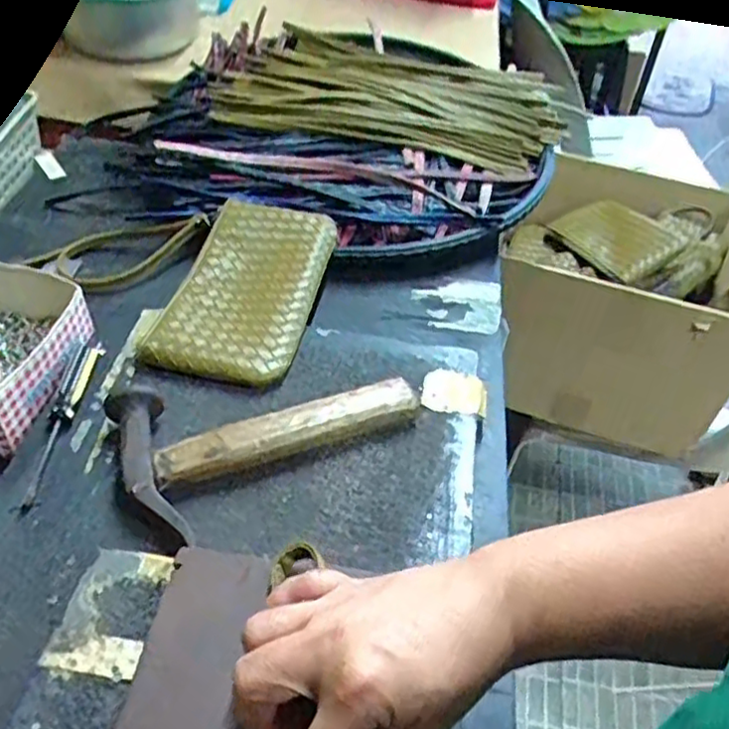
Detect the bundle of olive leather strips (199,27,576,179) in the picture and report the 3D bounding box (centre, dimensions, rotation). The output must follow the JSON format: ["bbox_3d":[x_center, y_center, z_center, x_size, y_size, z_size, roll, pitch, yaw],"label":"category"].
[{"bbox_3d":[0.029,-0.317,0.808,0.392,0.043,0.224,11,46,7],"label":"bundle of olive leather strips"}]

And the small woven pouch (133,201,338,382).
[{"bbox_3d":[-0.095,-0.064,0.573,0.110,0.028,0.197,11,45,6],"label":"small woven pouch"}]

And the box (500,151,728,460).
[{"bbox_3d":[0.363,-0.110,0.988,0.305,0.232,0.366,17,46,12],"label":"box"}]

